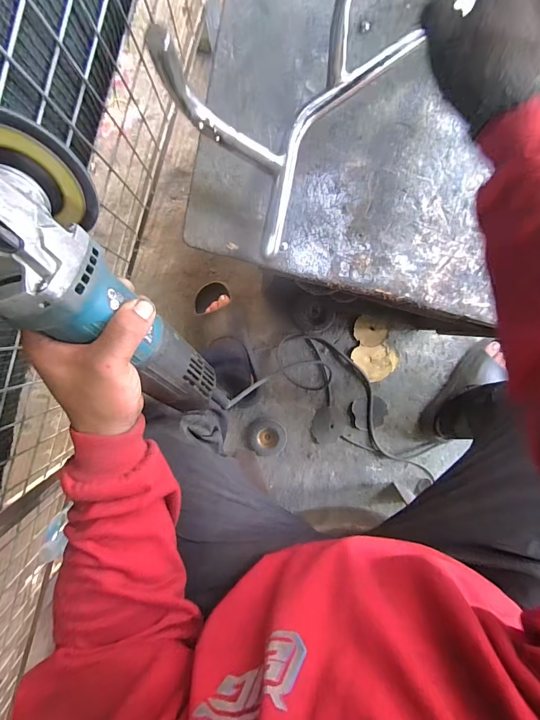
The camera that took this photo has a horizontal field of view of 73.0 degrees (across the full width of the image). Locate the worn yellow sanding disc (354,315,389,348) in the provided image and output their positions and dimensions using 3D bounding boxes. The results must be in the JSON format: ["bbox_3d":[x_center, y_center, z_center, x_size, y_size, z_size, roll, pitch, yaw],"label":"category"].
[{"bbox_3d":[0.243,-0.069,0.875,0.081,0.006,0.075,0,102,2],"label":"worn yellow sanding disc"}]

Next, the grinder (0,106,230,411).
[{"bbox_3d":[-0.116,-0.034,0.275,0.085,0.073,0.265,-33,132,1],"label":"grinder"}]

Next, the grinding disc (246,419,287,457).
[{"bbox_3d":[-0.008,0.192,0.899,0.096,0.007,0.088,0,96,-3],"label":"grinding disc"}]

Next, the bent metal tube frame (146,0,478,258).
[{"bbox_3d":[0.058,-0.301,0.333,0.172,0.097,0.360,41,94,-6],"label":"bent metal tube frame"}]

